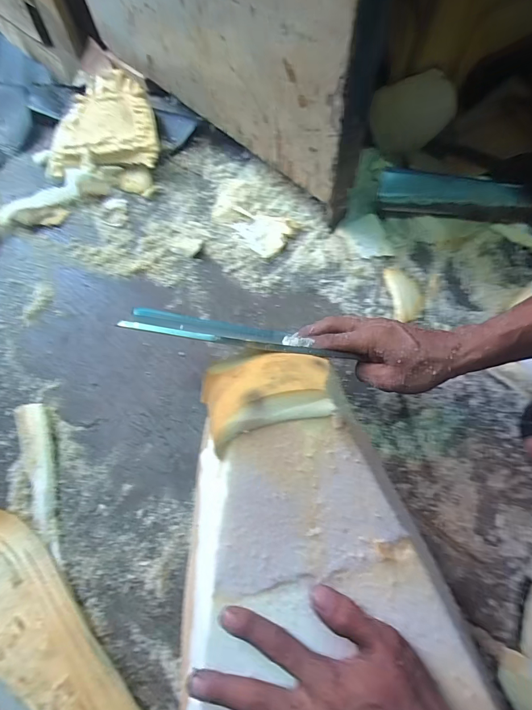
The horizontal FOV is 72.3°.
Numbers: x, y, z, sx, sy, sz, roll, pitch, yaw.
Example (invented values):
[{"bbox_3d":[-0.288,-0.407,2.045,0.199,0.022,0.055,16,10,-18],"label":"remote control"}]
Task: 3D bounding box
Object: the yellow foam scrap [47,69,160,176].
[{"bbox_3d":[-0.277,-0.394,0.632,0.189,0.072,0.178,-2,68,-1],"label":"yellow foam scrap"}]

